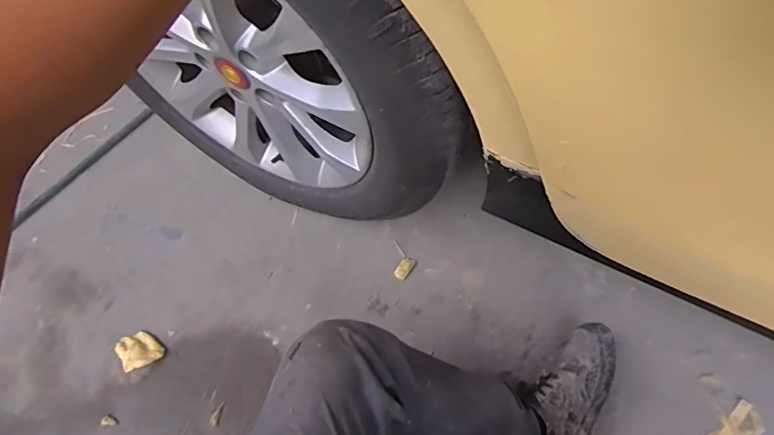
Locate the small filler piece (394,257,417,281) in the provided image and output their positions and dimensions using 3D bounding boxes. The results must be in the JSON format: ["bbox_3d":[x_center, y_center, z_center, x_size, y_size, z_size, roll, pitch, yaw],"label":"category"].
[{"bbox_3d":[0.033,0.094,0.940,0.024,0.004,0.045,36,72,14],"label":"small filler piece"}]

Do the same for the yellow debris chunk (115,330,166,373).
[{"bbox_3d":[-0.424,0.225,0.866,0.066,0.029,0.067,-1,65,1],"label":"yellow debris chunk"}]

